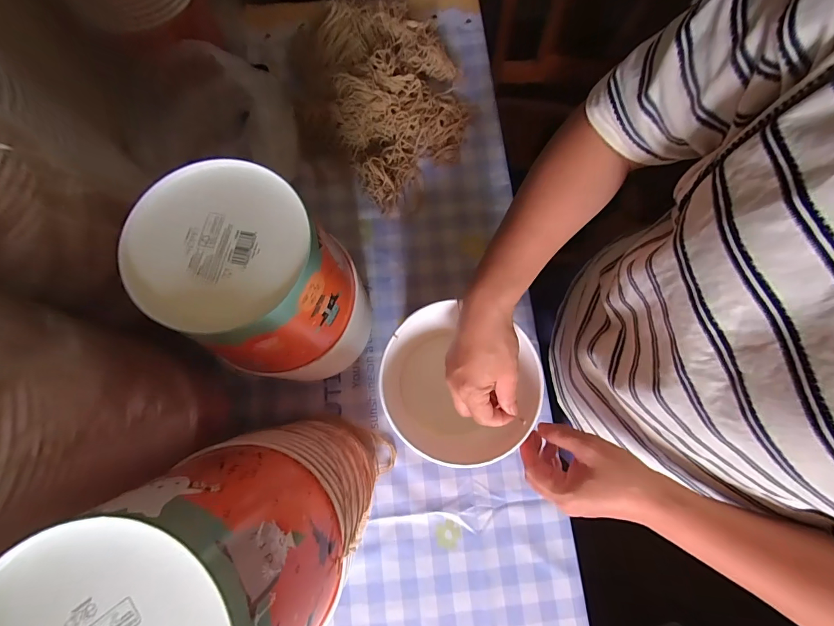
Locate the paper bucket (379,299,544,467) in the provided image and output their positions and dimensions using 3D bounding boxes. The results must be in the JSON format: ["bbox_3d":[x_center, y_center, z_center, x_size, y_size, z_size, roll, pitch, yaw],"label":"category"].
[{"bbox_3d":[0.040,0.088,0.444,0.162,0.139,0.142,35,80,7],"label":"paper bucket"}]

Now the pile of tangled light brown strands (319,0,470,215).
[{"bbox_3d":[-0.035,-0.337,0.568,0.207,0.077,0.345,-19,78,-4],"label":"pile of tangled light brown strands"}]

